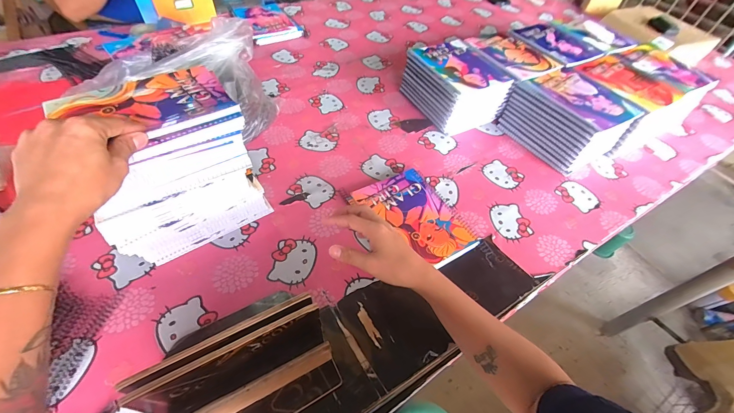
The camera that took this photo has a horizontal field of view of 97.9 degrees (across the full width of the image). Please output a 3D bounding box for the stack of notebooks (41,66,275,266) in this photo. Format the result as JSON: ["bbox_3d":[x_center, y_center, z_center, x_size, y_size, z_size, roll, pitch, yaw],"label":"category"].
[{"bbox_3d":[-0.295,-0.059,0.486,0.209,0.219,0.141,-29,59,-25],"label":"stack of notebooks"}]

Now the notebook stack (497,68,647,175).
[{"bbox_3d":[0.439,-0.198,0.710,0.182,0.116,0.200,-22,56,-21],"label":"notebook stack"}]

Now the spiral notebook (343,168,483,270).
[{"bbox_3d":[0.083,0.022,0.574,0.153,0.022,0.196,-20,55,-19],"label":"spiral notebook"}]

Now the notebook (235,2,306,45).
[{"bbox_3d":[-0.309,-0.584,1.014,0.156,0.033,0.212,-23,56,-21],"label":"notebook"}]

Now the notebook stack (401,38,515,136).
[{"bbox_3d":[0.206,-0.286,0.763,0.168,0.119,0.192,-19,55,-19],"label":"notebook stack"}]

